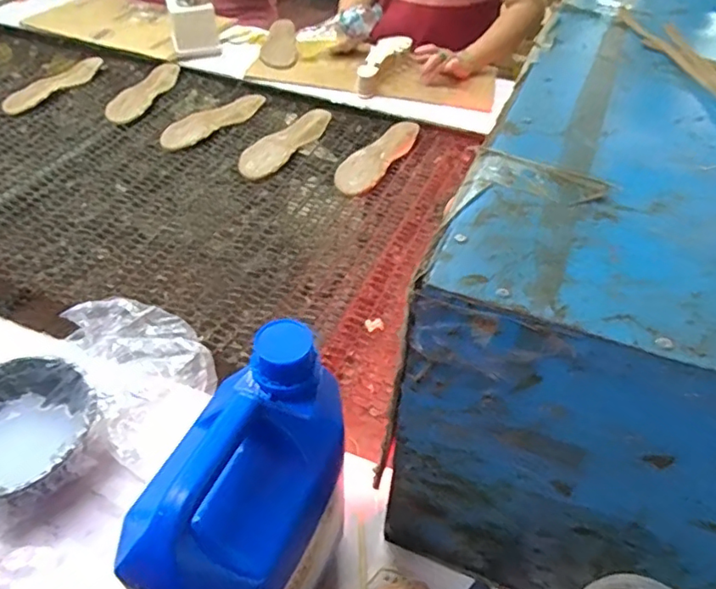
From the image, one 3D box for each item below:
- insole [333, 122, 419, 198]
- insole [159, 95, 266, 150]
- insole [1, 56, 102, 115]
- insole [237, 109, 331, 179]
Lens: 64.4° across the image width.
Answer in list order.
[{"bbox_3d":[0.035,-0.269,1.107,0.083,0.013,0.252,24,54,21],"label":"insole"},{"bbox_3d":[-0.304,-0.373,1.207,0.074,0.023,0.258,31,52,25],"label":"insole"},{"bbox_3d":[-0.705,-0.487,1.318,0.089,0.013,0.278,23,49,19],"label":"insole"},{"bbox_3d":[-0.152,-0.311,1.148,0.091,0.021,0.258,26,50,21],"label":"insole"}]

